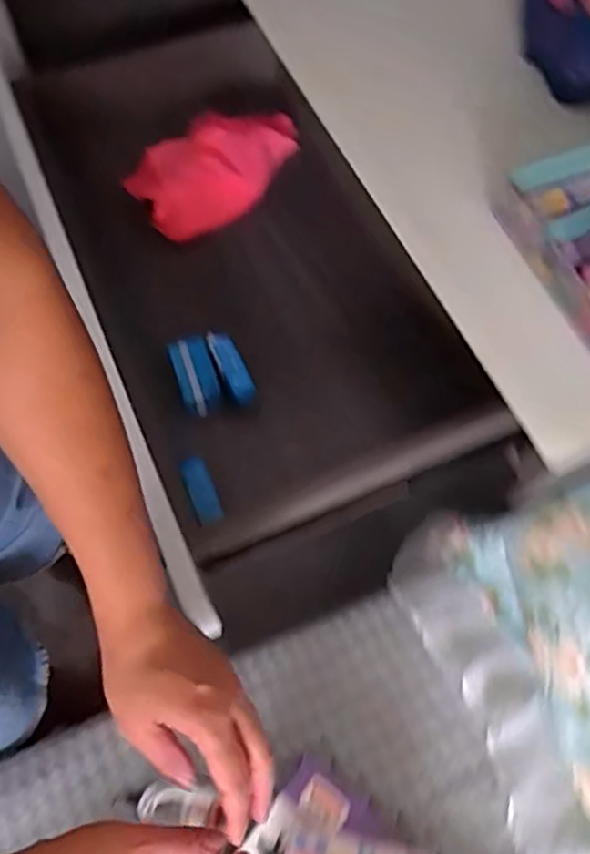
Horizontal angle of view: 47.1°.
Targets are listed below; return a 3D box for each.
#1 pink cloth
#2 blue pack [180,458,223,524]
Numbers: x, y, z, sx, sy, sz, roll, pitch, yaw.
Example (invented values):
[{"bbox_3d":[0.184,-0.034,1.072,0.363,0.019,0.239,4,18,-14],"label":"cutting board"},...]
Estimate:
[{"bbox_3d":[-0.104,-0.320,0.821,0.146,0.034,0.228,31,68,12],"label":"pink cloth"},{"bbox_3d":[-0.087,0.059,0.630,0.023,0.008,0.076,-20,50,-11],"label":"blue pack"}]

